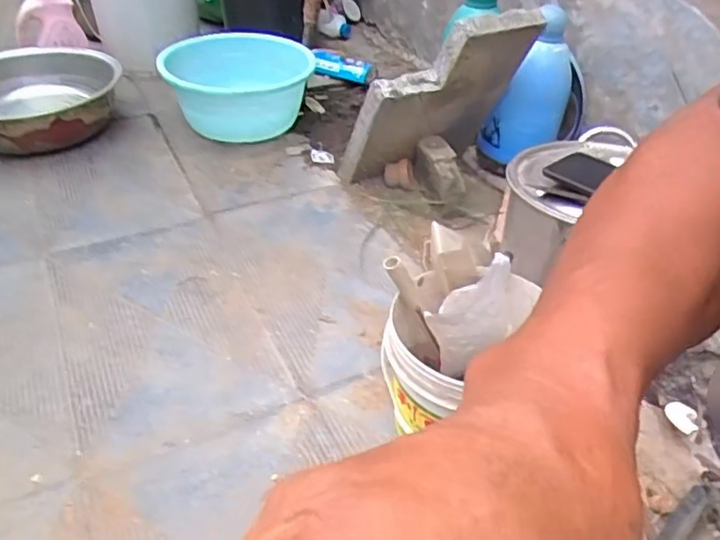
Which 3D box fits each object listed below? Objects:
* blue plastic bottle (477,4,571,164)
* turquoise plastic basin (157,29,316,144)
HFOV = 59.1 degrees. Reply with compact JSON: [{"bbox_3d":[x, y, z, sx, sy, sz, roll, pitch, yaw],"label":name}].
[{"bbox_3d":[0.366,-0.386,1.338,0.170,0.298,0.110,-23,45,-29],"label":"blue plastic bottle"},{"bbox_3d":[-0.256,-0.406,1.434,0.259,0.187,0.350,35,49,28],"label":"turquoise plastic basin"}]

